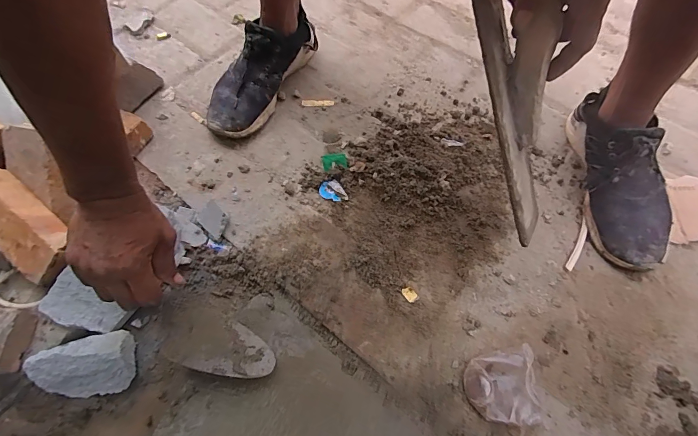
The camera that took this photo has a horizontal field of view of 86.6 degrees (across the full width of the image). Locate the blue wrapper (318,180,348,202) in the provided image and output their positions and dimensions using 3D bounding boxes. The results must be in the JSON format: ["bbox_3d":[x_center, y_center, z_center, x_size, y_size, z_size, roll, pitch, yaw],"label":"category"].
[{"bbox_3d":[-0.027,-0.041,0.596,0.034,0.008,0.043,-31,67,-14],"label":"blue wrapper"}]

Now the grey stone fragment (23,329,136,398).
[{"bbox_3d":[-0.329,0.181,0.465,0.108,0.060,0.075,-8,63,-3],"label":"grey stone fragment"}]

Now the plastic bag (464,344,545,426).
[{"bbox_3d":[0.188,0.203,0.458,0.086,0.017,0.085,3,63,3],"label":"plastic bag"}]

